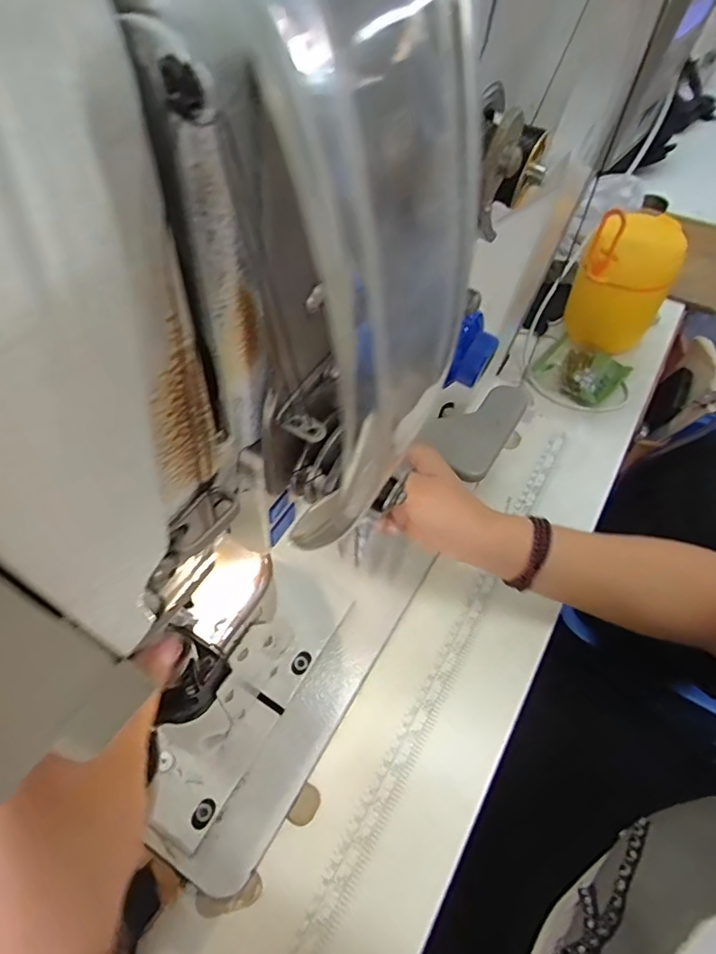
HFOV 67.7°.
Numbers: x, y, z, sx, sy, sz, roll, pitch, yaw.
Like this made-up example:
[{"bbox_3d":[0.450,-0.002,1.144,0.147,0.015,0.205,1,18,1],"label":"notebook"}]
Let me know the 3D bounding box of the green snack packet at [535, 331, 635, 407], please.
[{"bbox_3d":[0.244,-0.123,0.592,0.074,0.030,0.092,-34,60,-20],"label":"green snack packet"}]

